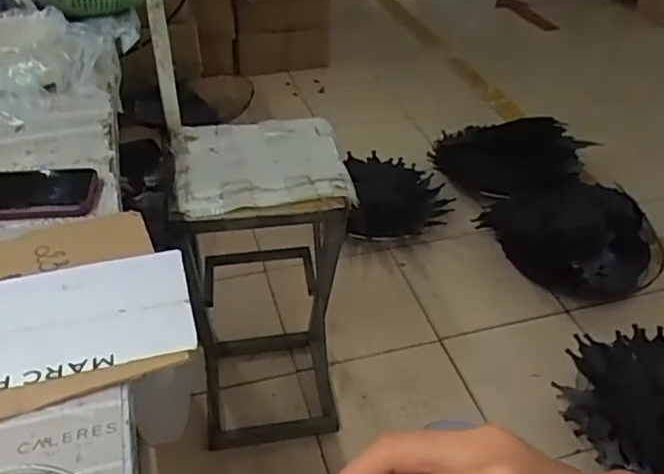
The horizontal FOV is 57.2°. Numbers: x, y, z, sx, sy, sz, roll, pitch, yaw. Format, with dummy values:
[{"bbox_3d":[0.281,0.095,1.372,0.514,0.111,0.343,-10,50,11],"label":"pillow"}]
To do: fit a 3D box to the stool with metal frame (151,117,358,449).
[{"bbox_3d":[-0.138,0.110,1.276,0.298,0.669,0.294,-4,39,-8],"label":"stool with metal frame"}]

